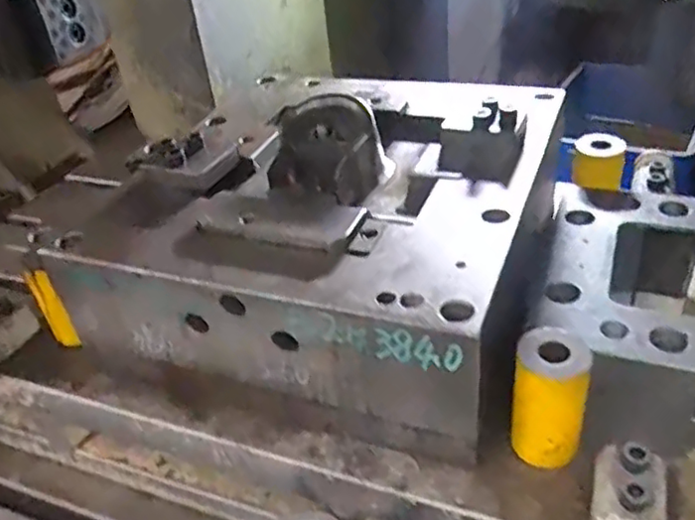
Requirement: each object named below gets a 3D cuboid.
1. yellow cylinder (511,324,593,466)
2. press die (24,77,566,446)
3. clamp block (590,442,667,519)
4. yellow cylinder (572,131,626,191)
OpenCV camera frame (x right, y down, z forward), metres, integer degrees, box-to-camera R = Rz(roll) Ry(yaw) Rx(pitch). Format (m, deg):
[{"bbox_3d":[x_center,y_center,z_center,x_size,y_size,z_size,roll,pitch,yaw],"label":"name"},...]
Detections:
[{"bbox_3d":[0.148,0.101,0.477,0.050,0.096,0.053,4,37,14],"label":"yellow cylinder"},{"bbox_3d":[-0.016,-0.039,0.635,0.382,0.185,0.366,8,38,19],"label":"press die"},{"bbox_3d":[0.186,0.160,0.428,0.048,0.044,0.068,9,39,20],"label":"clamp block"},{"bbox_3d":[0.259,-0.104,0.668,0.049,0.039,0.052,8,38,19],"label":"yellow cylinder"}]

